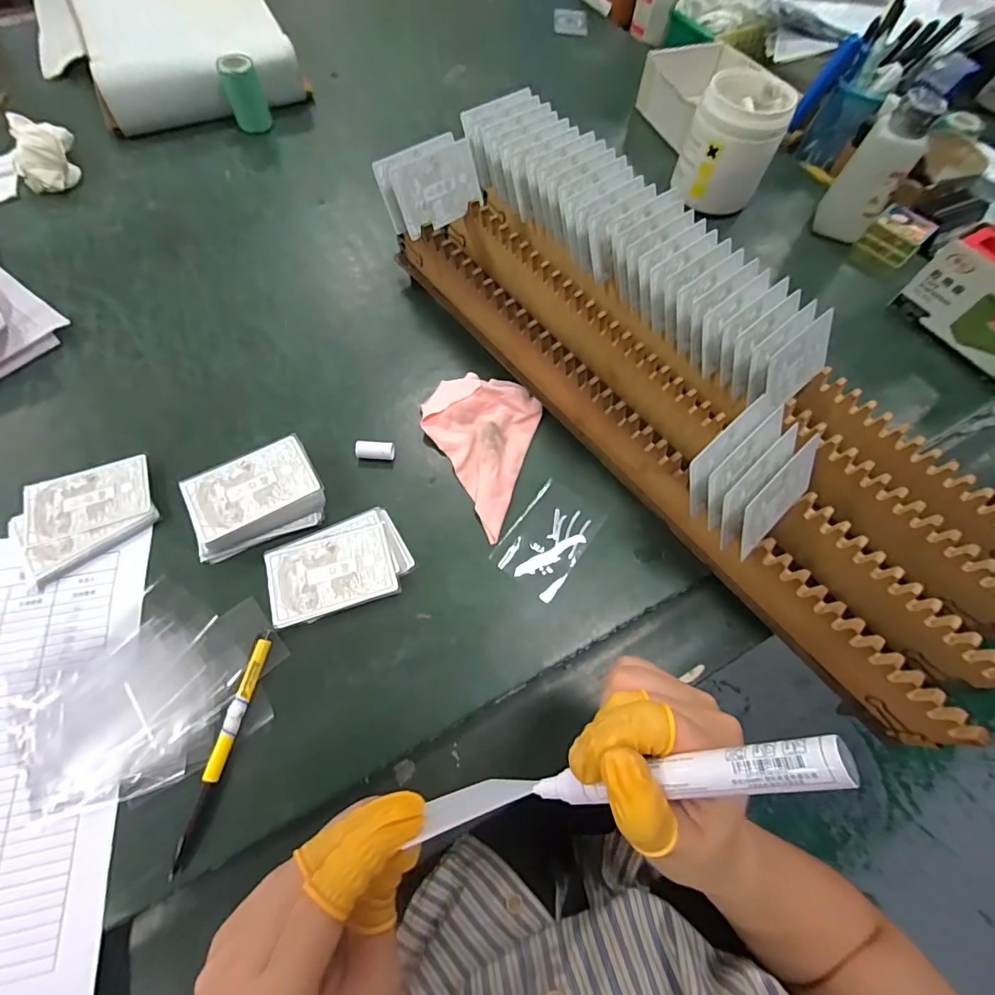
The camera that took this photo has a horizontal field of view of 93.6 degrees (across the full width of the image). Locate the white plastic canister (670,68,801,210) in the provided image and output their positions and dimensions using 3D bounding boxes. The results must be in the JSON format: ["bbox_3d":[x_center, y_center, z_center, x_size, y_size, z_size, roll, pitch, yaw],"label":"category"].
[{"bbox_3d":[0.259,-0.394,0.525,0.094,0.103,0.100,21,66,7],"label":"white plastic canister"}]

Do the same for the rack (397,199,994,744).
[{"bbox_3d":[0.145,-0.080,0.390,0.563,0.066,0.186,41,70,15],"label":"rack"}]

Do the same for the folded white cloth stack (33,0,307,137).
[{"bbox_3d":[-0.468,-0.643,0.633,0.279,0.063,0.444,-25,69,-14],"label":"folded white cloth stack"}]

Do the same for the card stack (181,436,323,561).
[{"bbox_3d":[-0.182,0.000,0.353,0.092,0.026,0.064,-24,68,-14],"label":"card stack"}]

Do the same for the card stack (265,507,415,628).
[{"bbox_3d":[-0.116,0.050,0.344,0.098,0.009,0.067,-18,67,-11],"label":"card stack"}]

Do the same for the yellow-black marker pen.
[{"bbox_3d":[-0.170,0.152,0.292,0.009,0.006,0.133,11,65,2],"label":"yellow-black marker pen"}]

